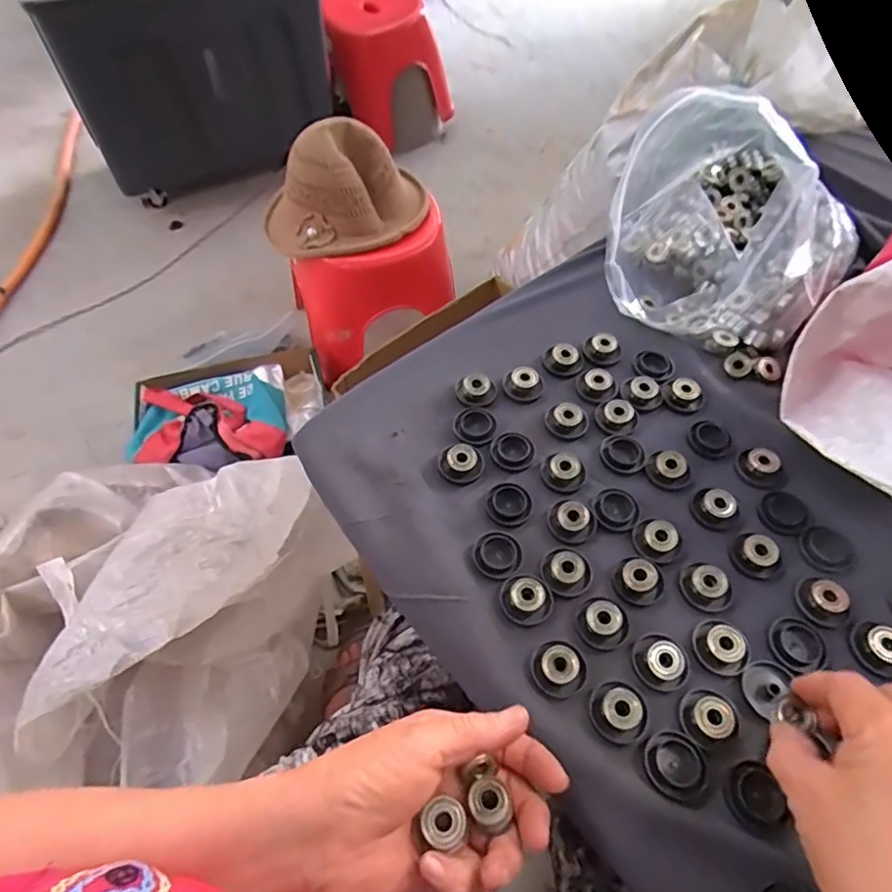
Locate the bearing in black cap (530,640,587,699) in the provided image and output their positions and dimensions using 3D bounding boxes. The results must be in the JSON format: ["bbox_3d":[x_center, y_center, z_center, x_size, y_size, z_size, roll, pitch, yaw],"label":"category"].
[{"bbox_3d":[0.068,0.132,0.348,0.031,0.013,0.033,1,56,-1],"label":"bearing in black cap"}]

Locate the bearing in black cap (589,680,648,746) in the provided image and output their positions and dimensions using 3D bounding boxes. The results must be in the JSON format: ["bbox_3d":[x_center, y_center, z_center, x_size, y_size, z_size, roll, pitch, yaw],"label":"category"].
[{"bbox_3d":[0.100,0.152,0.334,0.032,0.012,0.033,1,56,-1],"label":"bearing in black cap"}]

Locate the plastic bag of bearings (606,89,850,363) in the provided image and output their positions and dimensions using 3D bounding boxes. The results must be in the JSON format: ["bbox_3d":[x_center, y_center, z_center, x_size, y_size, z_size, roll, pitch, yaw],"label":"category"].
[{"bbox_3d":[0.257,-0.209,0.501,0.186,0.147,0.223,28,59,18],"label":"plastic bag of bearings"}]

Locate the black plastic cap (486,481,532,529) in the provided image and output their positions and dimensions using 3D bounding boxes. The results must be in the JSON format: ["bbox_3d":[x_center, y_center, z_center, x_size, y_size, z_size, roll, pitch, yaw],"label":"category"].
[{"bbox_3d":[0.044,0.041,0.413,0.030,0.009,0.034,-19,59,-14],"label":"black plastic cap"}]

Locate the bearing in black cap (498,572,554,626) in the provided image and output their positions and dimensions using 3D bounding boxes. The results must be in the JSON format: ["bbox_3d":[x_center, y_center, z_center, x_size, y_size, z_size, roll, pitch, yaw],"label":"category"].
[{"bbox_3d":[0.051,0.097,0.373,0.030,0.012,0.034,-10,57,-9],"label":"bearing in black cap"}]

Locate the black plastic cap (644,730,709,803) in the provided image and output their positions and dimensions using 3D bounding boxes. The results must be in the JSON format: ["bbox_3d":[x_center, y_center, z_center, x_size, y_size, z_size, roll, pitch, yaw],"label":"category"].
[{"bbox_3d":[0.127,0.176,0.320,0.033,0.006,0.033,1,56,-1],"label":"black plastic cap"}]

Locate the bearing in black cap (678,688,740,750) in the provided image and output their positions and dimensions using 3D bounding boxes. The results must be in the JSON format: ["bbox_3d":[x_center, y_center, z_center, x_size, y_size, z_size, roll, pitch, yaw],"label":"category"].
[{"bbox_3d":[0.150,0.155,0.331,0.029,0.012,0.031,1,56,-1],"label":"bearing in black cap"}]

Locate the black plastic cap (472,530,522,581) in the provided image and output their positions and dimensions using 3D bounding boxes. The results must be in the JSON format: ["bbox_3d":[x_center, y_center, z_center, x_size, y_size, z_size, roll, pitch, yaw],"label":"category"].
[{"bbox_3d":[0.035,0.073,0.391,0.031,0.008,0.031,1,56,-1],"label":"black plastic cap"}]

